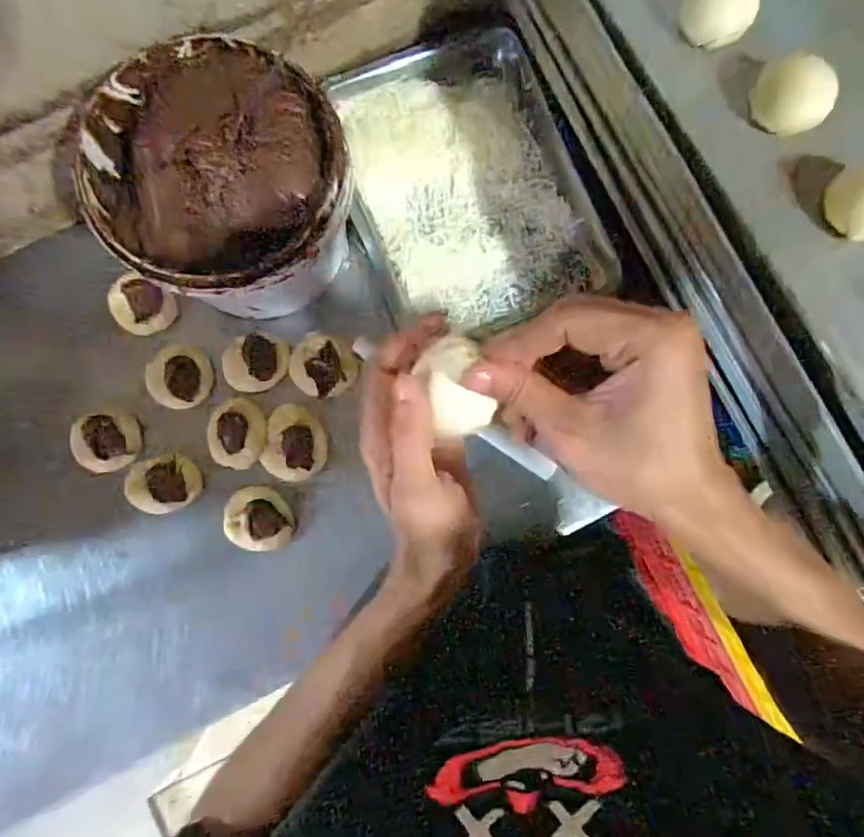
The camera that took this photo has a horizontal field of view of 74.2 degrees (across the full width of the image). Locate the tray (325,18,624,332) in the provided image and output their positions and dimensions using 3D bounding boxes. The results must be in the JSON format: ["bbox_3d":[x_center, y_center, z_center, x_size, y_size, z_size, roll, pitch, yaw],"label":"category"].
[{"bbox_3d":[0.034,-0.260,0.641,0.250,0.029,0.318,-23,86,-4],"label":"tray"}]

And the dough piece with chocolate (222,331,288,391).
[{"bbox_3d":[-0.191,-0.062,0.619,0.070,0.013,0.065,4,84,-1],"label":"dough piece with chocolate"}]

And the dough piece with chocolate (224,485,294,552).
[{"bbox_3d":[-0.183,0.105,0.599,0.068,0.029,0.064,-6,85,-2],"label":"dough piece with chocolate"}]

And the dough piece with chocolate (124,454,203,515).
[{"bbox_3d":[-0.281,0.069,0.603,0.070,0.021,0.057,-18,85,-4],"label":"dough piece with chocolate"}]

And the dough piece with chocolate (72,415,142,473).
[{"bbox_3d":[-0.347,0.025,0.607,0.067,0.016,0.060,-5,85,-2],"label":"dough piece with chocolate"}]

